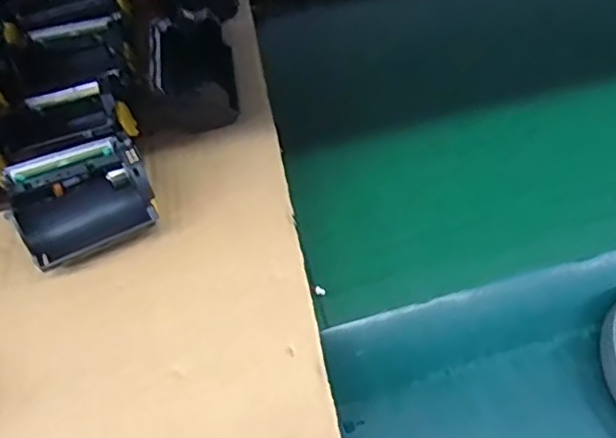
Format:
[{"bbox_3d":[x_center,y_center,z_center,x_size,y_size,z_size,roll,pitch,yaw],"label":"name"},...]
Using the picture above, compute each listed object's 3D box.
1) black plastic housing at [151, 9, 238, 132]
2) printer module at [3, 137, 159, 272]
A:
[{"bbox_3d":[-0.070,-0.089,0.380,0.049,0.038,0.071,-8,57,-4],"label":"black plastic housing"},{"bbox_3d":[-0.120,-0.009,0.328,0.072,0.035,0.055,-19,59,-11],"label":"printer module"}]

